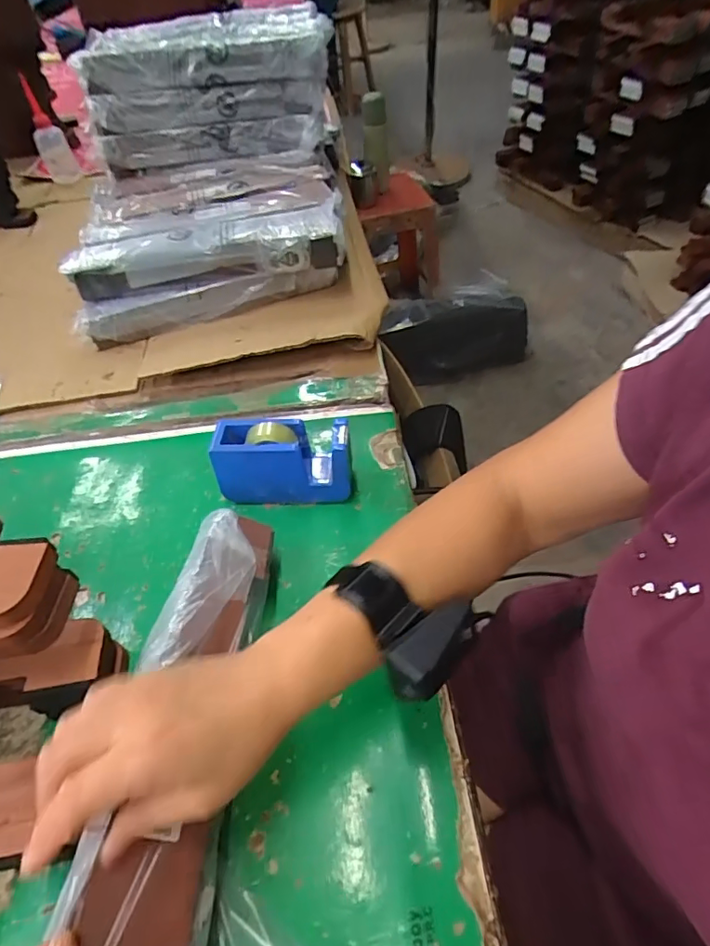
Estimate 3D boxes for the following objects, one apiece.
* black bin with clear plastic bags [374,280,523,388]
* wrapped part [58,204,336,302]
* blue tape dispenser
[{"bbox_3d":[0.305,-0.418,1.595,0.475,0.208,0.158,-13,50,-6],"label":"black bin with clear plastic bags"},{"bbox_3d":[-0.199,-0.299,0.705,0.358,0.053,0.080,-12,50,-5],"label":"wrapped part"},{"bbox_3d":[-0.068,-0.011,0.510,0.126,0.083,0.045,-2,49,3],"label":"blue tape dispenser"}]

